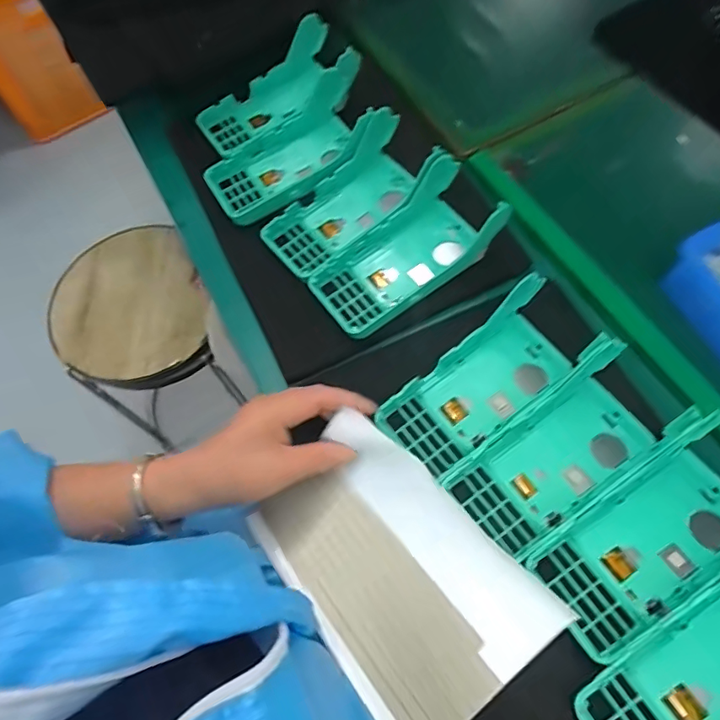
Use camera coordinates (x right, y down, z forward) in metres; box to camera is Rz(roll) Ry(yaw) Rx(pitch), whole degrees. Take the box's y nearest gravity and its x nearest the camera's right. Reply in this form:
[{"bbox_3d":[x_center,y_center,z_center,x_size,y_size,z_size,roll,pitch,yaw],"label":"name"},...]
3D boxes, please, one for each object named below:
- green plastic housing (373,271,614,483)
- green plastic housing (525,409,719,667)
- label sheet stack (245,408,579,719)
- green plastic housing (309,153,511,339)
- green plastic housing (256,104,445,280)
[{"bbox_3d":[0.094,0.016,0.385,0.158,0.053,0.074,-34,69,-13],"label":"green plastic housing"},{"bbox_3d":[0.196,0.114,0.327,0.166,0.056,0.077,-30,68,-11],"label":"green plastic housing"},{"bbox_3d":[0.020,0.144,0.349,0.134,0.033,0.190,-45,67,5],"label":"label sheet stack"},{"bbox_3d":[0.038,-0.097,0.438,0.161,0.050,0.081,-34,69,-12],"label":"green plastic housing"},{"bbox_3d":[-0.010,-0.153,0.468,0.170,0.049,0.083,-36,70,-13],"label":"green plastic housing"}]

